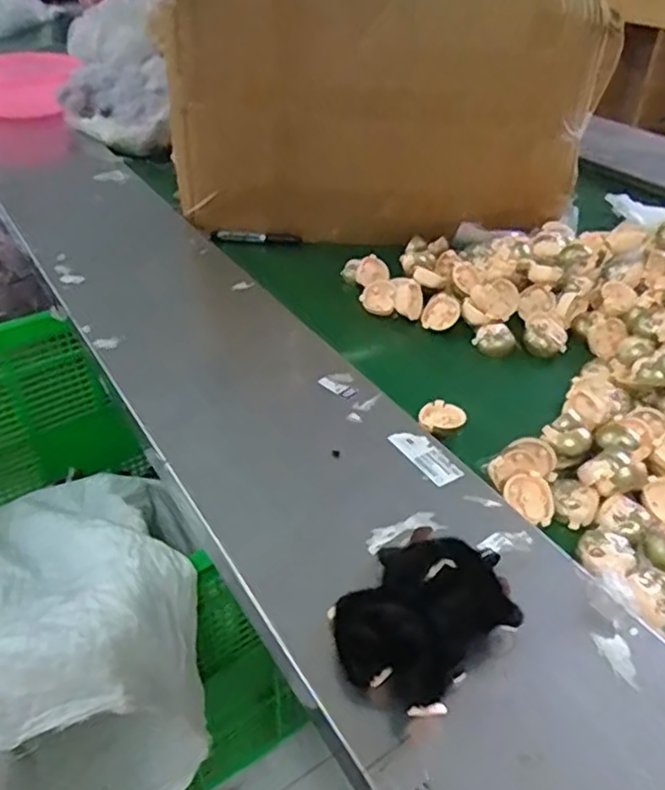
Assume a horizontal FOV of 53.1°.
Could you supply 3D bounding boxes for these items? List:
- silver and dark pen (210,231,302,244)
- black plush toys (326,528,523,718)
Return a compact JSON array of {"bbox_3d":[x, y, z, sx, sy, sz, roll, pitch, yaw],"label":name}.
[{"bbox_3d":[-0.122,-0.253,1.068,0.141,0.017,0.017,0,38,-15],"label":"silver and dark pen"},{"bbox_3d":[0.074,0.153,0.488,0.103,0.057,0.158,32,48,33],"label":"black plush toys"}]

